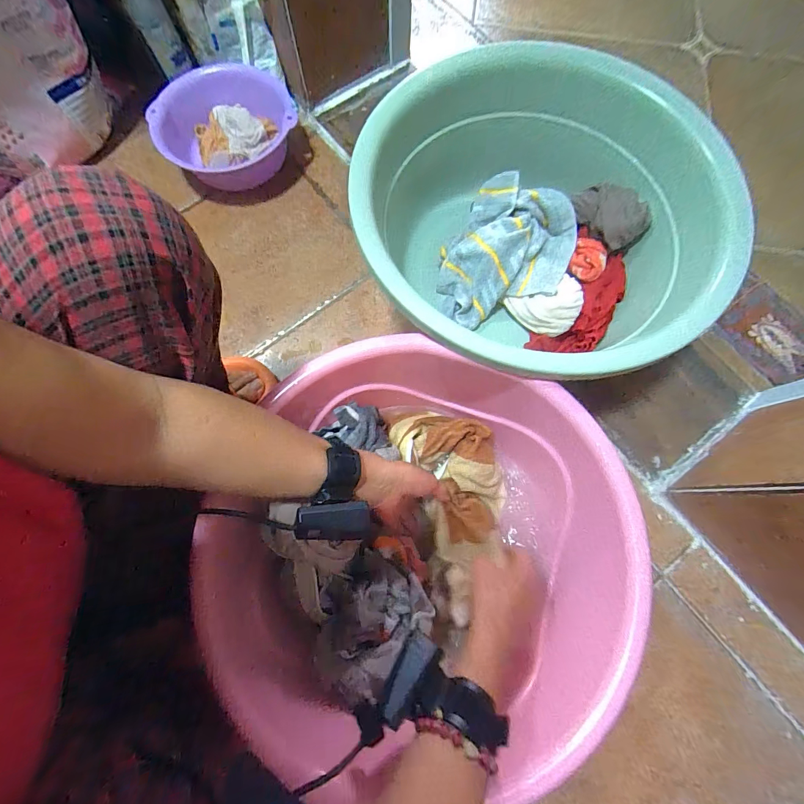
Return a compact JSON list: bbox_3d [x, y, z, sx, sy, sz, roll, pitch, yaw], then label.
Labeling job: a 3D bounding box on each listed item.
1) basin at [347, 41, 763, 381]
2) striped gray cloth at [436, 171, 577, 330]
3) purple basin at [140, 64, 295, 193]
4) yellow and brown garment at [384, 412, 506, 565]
[{"bbox_3d":[0.181,-0.238,0.552,0.463,0.208,0.476,-25,77,-5],"label":"basin"},{"bbox_3d":[0.164,-0.233,0.593,0.185,0.091,0.230,24,77,7],"label":"striped gray cloth"},{"bbox_3d":[-0.326,-0.512,0.689,0.243,0.090,0.243,0,76,1],"label":"purple basin"},{"bbox_3d":[0.073,0.096,0.518,0.122,0.052,0.208,-23,76,-5],"label":"yellow and brown garment"}]

